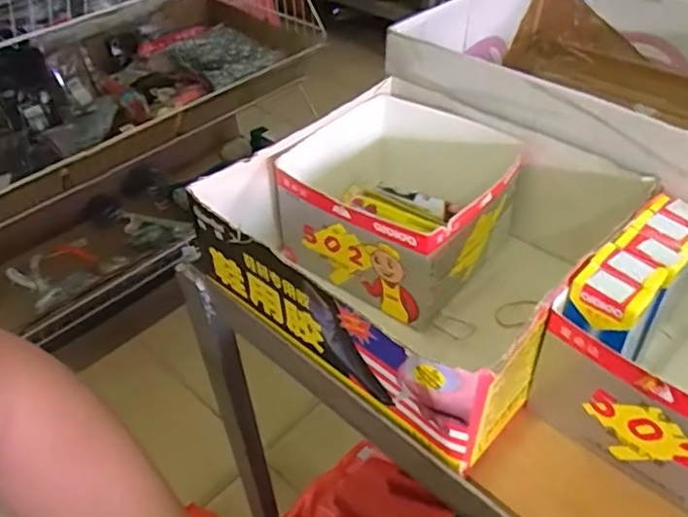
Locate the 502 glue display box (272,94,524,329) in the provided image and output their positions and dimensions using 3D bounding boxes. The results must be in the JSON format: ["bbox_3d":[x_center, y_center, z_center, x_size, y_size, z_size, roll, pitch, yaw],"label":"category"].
[{"bbox_3d":[0.044,-0.050,0.506,0.159,0.092,0.154,29,52,30],"label":"502 glue display box"}]

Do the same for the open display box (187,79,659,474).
[{"bbox_3d":[0.053,-0.011,0.463,0.244,0.104,0.230,30,52,31],"label":"open display box"}]

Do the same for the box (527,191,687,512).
[{"bbox_3d":[0.212,0.055,0.389,0.140,0.109,0.154,27,51,28],"label":"box"}]

